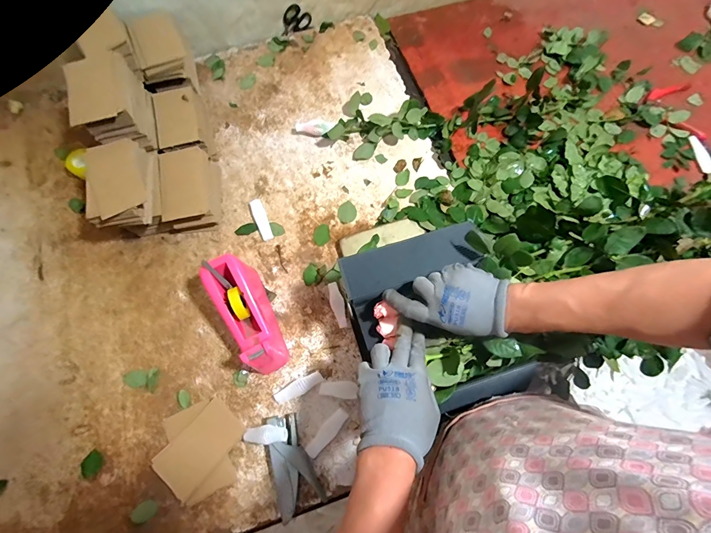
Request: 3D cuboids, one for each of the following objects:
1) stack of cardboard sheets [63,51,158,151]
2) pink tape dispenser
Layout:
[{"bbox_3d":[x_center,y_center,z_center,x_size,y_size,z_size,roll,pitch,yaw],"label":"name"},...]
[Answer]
[{"bbox_3d":[-0.450,-0.300,0.624,0.099,0.090,0.162,-16,73,-5],"label":"stack of cardboard sheets"},{"bbox_3d":[-0.185,0.083,0.581,0.075,0.102,0.203,-27,73,-8],"label":"pink tape dispenser"}]

